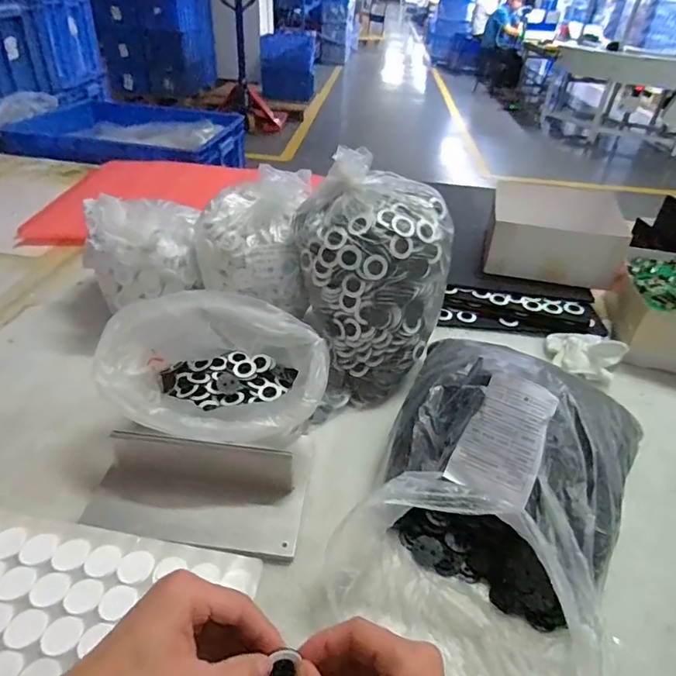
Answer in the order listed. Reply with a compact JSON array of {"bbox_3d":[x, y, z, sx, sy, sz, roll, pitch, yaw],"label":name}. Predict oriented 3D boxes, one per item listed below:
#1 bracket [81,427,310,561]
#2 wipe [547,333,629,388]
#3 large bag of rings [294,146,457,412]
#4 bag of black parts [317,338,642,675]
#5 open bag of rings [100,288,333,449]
[{"bbox_3d":[-0.132,0.144,0.448,0.203,0.061,0.093,4,38,-1],"label":"bracket"},{"bbox_3d":[0.352,0.014,0.675,0.092,0.056,0.087,9,38,5],"label":"wipe"},{"bbox_3d":[0.047,-0.072,0.584,0.159,0.227,0.157,-23,46,-30],"label":"large bag of rings"},{"bbox_3d":[0.153,0.135,0.440,0.234,0.125,0.349,19,40,18],"label":"bag of black parts"},{"bbox_3d":[-0.117,0.041,0.505,0.211,0.157,0.171,11,39,8],"label":"open bag of rings"}]

